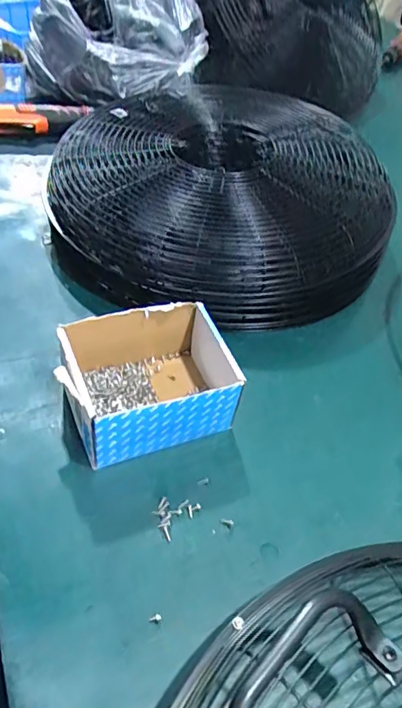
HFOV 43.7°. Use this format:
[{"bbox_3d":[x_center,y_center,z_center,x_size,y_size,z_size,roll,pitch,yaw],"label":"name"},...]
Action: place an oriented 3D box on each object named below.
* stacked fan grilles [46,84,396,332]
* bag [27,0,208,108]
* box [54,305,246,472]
[{"bbox_3d":[0.021,-0.201,0.621,0.391,0.118,0.349,-6,49,-12],"label":"stacked fan grilles"},{"bbox_3d":[-0.150,-0.531,0.853,0.278,0.168,0.240,-12,51,-18],"label":"bag"},{"bbox_3d":[-0.047,0.023,0.445,0.143,0.069,0.104,-14,51,-19],"label":"box"}]

